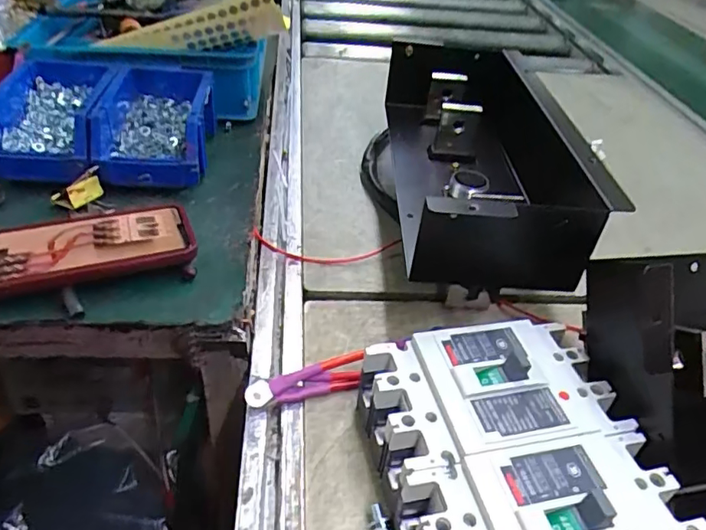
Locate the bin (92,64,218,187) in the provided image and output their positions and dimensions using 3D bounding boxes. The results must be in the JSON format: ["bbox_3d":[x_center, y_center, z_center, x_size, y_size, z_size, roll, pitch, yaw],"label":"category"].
[{"bbox_3d":[-0.207,-0.160,0.602,0.106,0.058,0.188,-2,40,-8],"label":"bin"}]

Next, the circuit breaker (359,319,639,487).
[{"bbox_3d":[0.086,0.095,0.365,0.146,0.074,0.092,-6,41,-13],"label":"circuit breaker"}]

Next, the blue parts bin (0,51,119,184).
[{"bbox_3d":[-0.312,-0.156,0.578,0.107,0.059,0.176,-3,40,-9],"label":"blue parts bin"}]

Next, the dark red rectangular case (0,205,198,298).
[{"bbox_3d":[-0.217,-0.019,0.454,0.158,0.018,0.083,-15,44,-22],"label":"dark red rectangular case"}]

